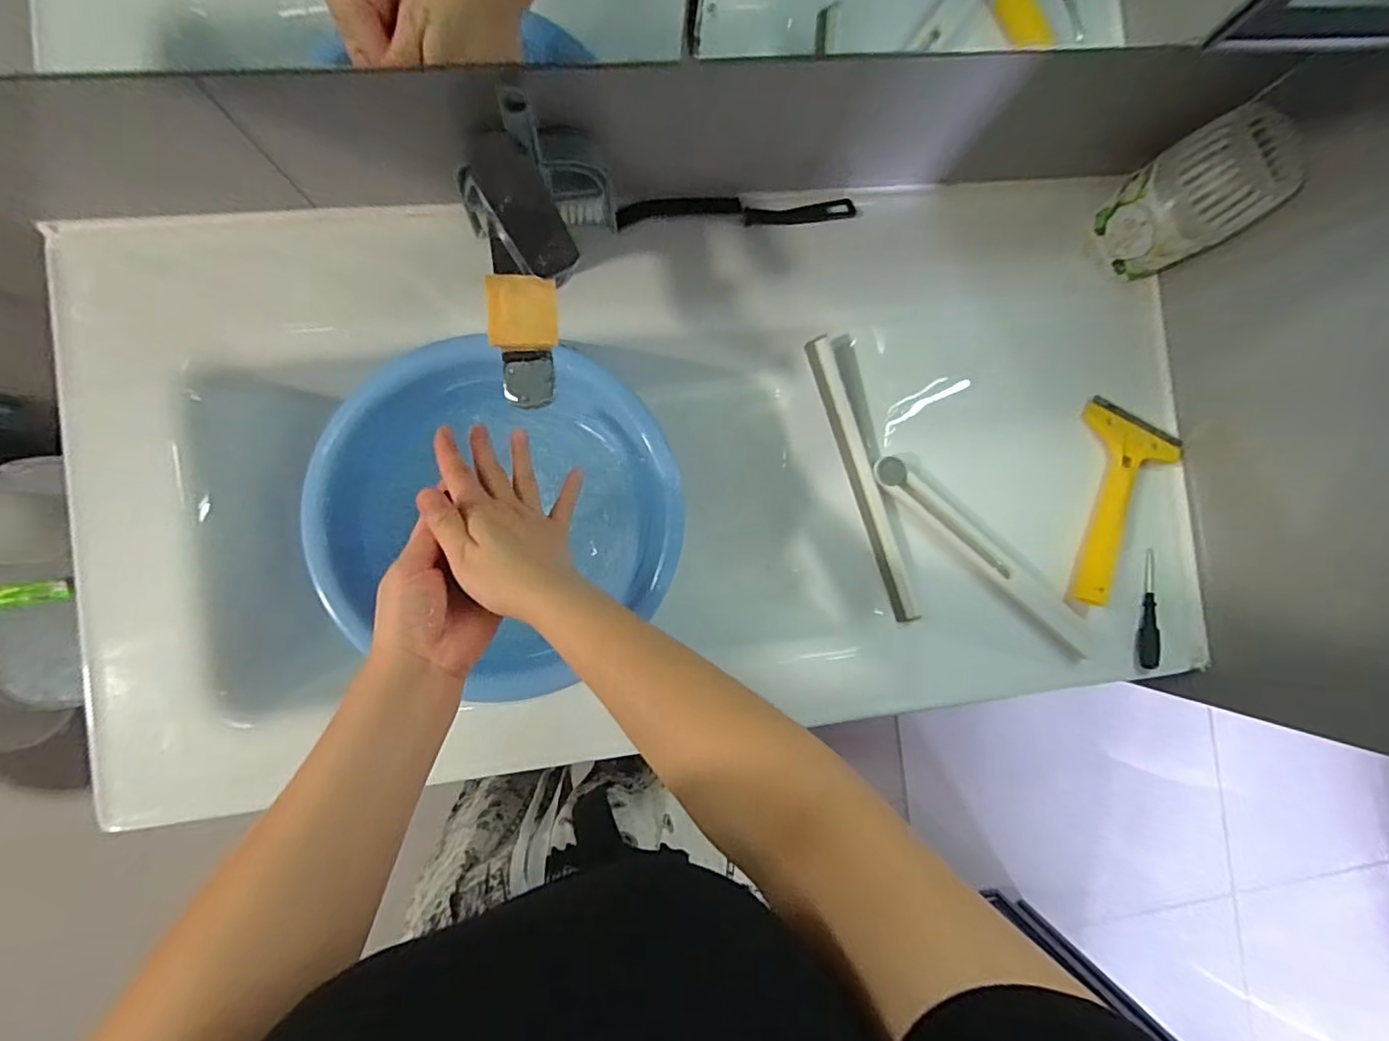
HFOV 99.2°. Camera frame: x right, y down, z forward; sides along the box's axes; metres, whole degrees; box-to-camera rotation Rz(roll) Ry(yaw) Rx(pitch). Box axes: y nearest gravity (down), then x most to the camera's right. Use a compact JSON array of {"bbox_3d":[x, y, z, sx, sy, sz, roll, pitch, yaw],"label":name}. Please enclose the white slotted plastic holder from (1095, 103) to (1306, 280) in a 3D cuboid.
[{"bbox_3d":[0.437,-0.283,0.522,0.067,0.126,0.090,-29,91,-7],"label":"white slotted plastic holder"}]

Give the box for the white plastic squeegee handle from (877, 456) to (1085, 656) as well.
[{"bbox_3d":[0.279,0.032,0.564,0.268,0.017,0.034,41,84,-4],"label":"white plastic squeegee handle"}]

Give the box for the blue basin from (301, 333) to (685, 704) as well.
[{"bbox_3d":[-0.173,-0.010,0.568,0.312,0.091,0.292,0,88,-6],"label":"blue basin"}]

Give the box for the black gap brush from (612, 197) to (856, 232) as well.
[{"bbox_3d":[0.042,-0.291,0.548,0.225,0.023,0.022,-8,89,-7],"label":"black gap brush"}]

